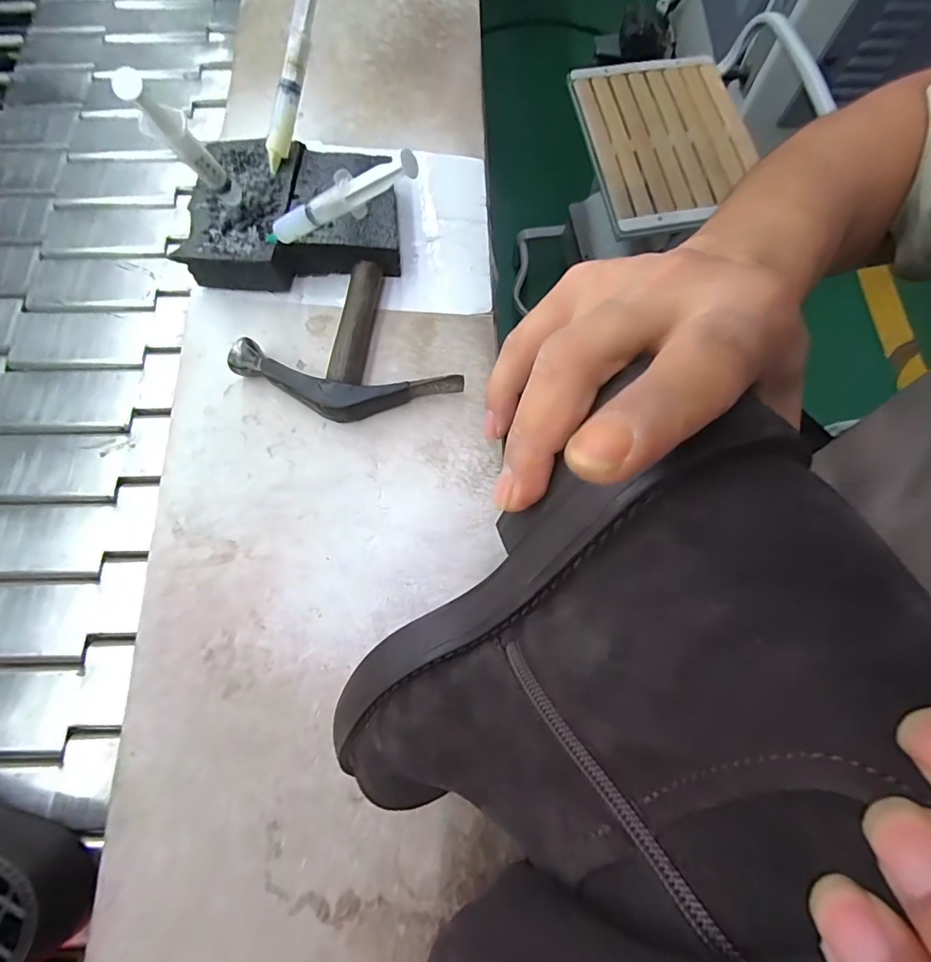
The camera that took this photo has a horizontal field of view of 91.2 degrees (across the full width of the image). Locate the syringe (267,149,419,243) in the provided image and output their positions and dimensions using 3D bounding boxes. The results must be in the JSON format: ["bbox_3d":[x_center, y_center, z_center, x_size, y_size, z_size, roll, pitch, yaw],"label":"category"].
[{"bbox_3d":[-0.090,-0.187,0.309,0.148,0.025,0.014,0,70,35],"label":"syringe"}]

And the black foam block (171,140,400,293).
[{"bbox_3d":[-0.139,-0.221,0.379,0.166,0.038,0.124,-3,73,-1],"label":"black foam block"}]

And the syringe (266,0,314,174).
[{"bbox_3d":[-0.132,-0.315,0.348,0.017,0.013,0.137,23,108,7],"label":"syringe"}]

